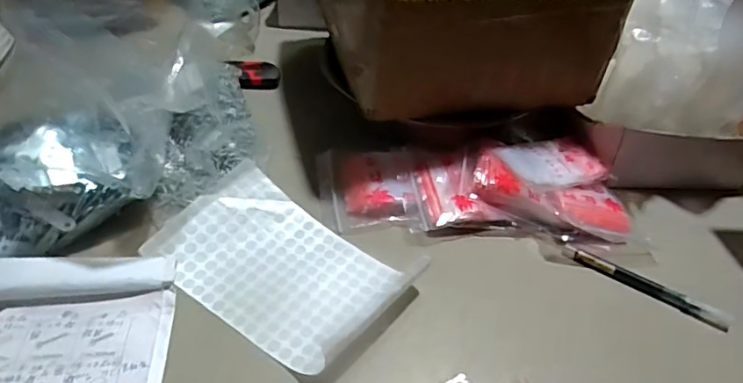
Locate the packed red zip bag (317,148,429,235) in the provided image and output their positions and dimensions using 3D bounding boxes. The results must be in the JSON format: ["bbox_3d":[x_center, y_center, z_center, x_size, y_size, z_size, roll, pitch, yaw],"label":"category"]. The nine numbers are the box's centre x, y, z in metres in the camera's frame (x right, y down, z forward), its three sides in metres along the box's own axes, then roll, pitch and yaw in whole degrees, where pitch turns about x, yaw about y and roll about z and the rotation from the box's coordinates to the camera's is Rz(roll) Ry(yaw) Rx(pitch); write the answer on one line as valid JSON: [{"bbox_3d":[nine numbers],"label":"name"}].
[{"bbox_3d":[-0.003,-0.002,0.517,0.093,0.024,0.106,1,42,-7],"label":"packed red zip bag"}]

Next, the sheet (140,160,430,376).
[{"bbox_3d":[-0.074,0.058,0.442,0.203,0.042,0.127,27,46,21],"label":"sheet"}]

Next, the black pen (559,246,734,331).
[{"bbox_3d":[0.235,0.081,0.459,0.137,0.010,0.011,25,45,21],"label":"black pen"}]

